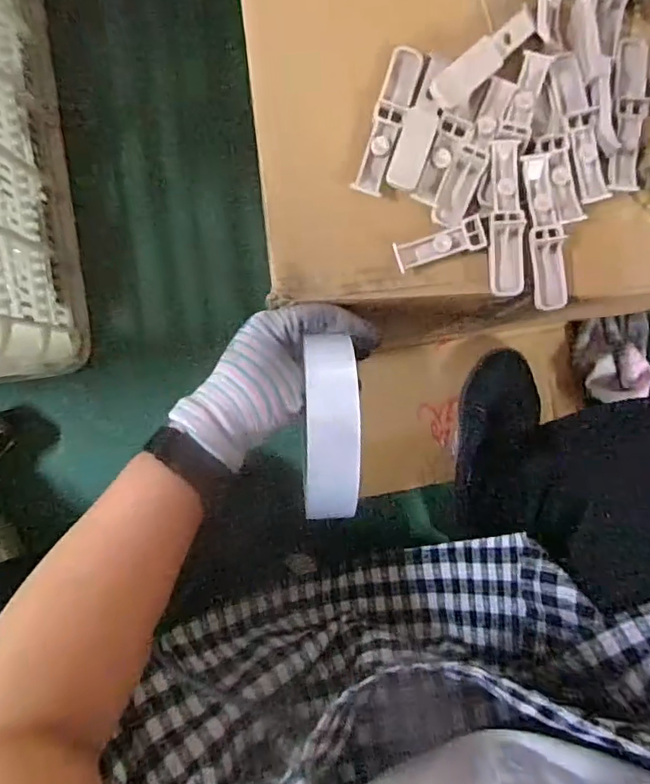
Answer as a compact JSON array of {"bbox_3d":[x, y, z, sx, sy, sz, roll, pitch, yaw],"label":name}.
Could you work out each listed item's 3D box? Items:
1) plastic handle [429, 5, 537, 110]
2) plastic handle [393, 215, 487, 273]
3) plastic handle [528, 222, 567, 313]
[{"bbox_3d":[0.104,-0.215,0.369,0.020,0.013,0.095,46,77,-2],"label":"plastic handle"},{"bbox_3d":[0.075,-0.096,0.378,0.058,0.010,0.020,-18,92,0],"label":"plastic handle"},{"bbox_3d":[0.148,-0.081,0.378,0.023,0.008,0.053,-8,92,-1],"label":"plastic handle"}]

